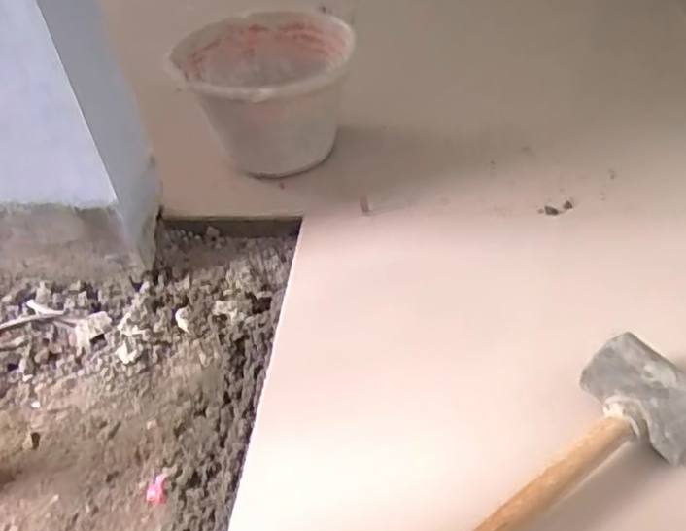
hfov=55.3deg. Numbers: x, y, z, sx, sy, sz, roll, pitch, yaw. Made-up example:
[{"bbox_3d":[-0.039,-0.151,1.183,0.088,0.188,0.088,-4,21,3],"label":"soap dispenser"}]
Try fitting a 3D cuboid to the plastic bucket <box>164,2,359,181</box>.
[{"bbox_3d":[-0.100,-0.215,0.890,0.229,0.170,0.239,-4,44,4],"label":"plastic bucket"}]

